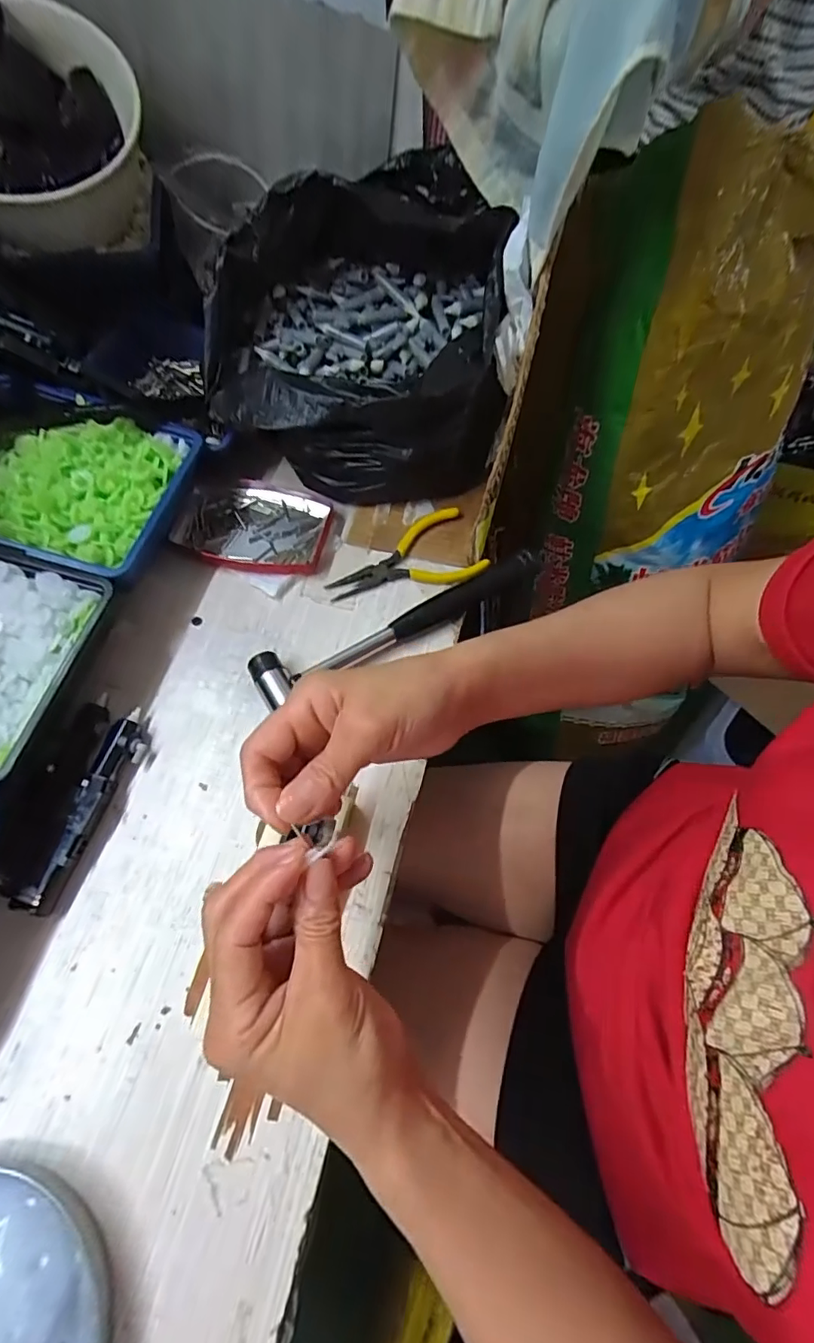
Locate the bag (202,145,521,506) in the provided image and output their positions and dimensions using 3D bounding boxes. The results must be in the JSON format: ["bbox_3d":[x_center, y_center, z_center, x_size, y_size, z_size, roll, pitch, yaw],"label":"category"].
[{"bbox_3d":[-0.041,-0.280,0.440,0.229,0.150,0.238,1,64,-1],"label":"bag"}]

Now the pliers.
[{"bbox_3d":[-0.004,-0.089,0.424,0.123,0.017,0.065,-17,65,-9],"label":"pliers"}]

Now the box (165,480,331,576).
[{"bbox_3d":[-0.130,-0.119,0.438,0.127,0.013,0.086,9,64,3],"label":"box"}]

